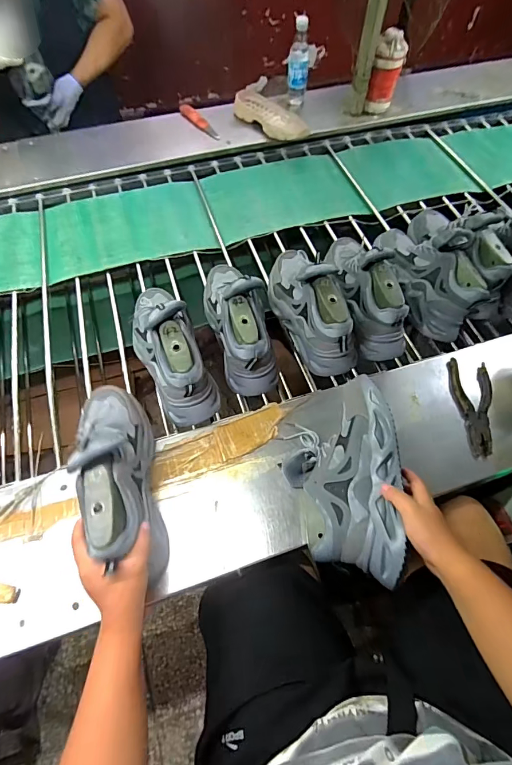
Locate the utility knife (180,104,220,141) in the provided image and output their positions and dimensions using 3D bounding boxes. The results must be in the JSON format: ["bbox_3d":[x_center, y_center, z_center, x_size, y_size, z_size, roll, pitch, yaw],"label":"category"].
[{"bbox_3d":[-0.176,-0.830,1.250,0.033,0.023,0.192,-37,76,-22],"label":"utility knife"}]

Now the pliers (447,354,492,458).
[{"bbox_3d":[0.395,0.040,0.717,0.071,0.019,0.188,8,61,4],"label":"pliers"}]

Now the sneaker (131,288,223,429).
[{"bbox_3d":[-0.168,-0.076,0.724,0.104,0.151,0.296,-24,63,-13],"label":"sneaker"}]

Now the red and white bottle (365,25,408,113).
[{"bbox_3d":[0.400,-0.947,1.206,0.092,0.194,0.076,12,61,6],"label":"red and white bottle"}]

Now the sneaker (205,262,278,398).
[{"bbox_3d":[-0.037,-0.131,0.764,0.115,0.148,0.292,-10,61,-6],"label":"sneaker"}]

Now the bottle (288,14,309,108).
[{"bbox_3d":[0.138,-1.005,1.243,0.074,0.215,0.071,8,61,4],"label":"bottle"}]

